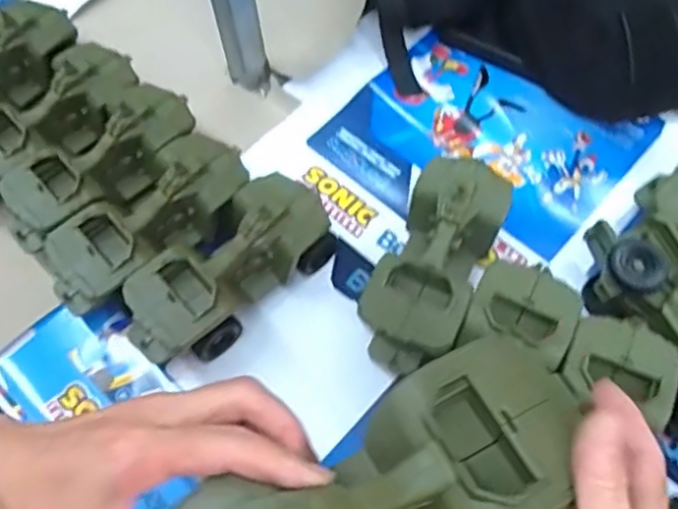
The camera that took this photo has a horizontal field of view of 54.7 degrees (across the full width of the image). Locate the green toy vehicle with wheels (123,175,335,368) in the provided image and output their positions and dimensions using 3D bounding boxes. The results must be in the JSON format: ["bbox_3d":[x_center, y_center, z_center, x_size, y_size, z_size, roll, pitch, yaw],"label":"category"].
[{"bbox_3d":[-0.091,0.014,0.554,0.088,0.078,0.186,38,71,18],"label":"green toy vehicle with wheels"}]

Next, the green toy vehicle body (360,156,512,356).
[{"bbox_3d":[0.084,0.000,0.553,0.077,0.083,0.173,22,67,12],"label":"green toy vehicle body"}]

